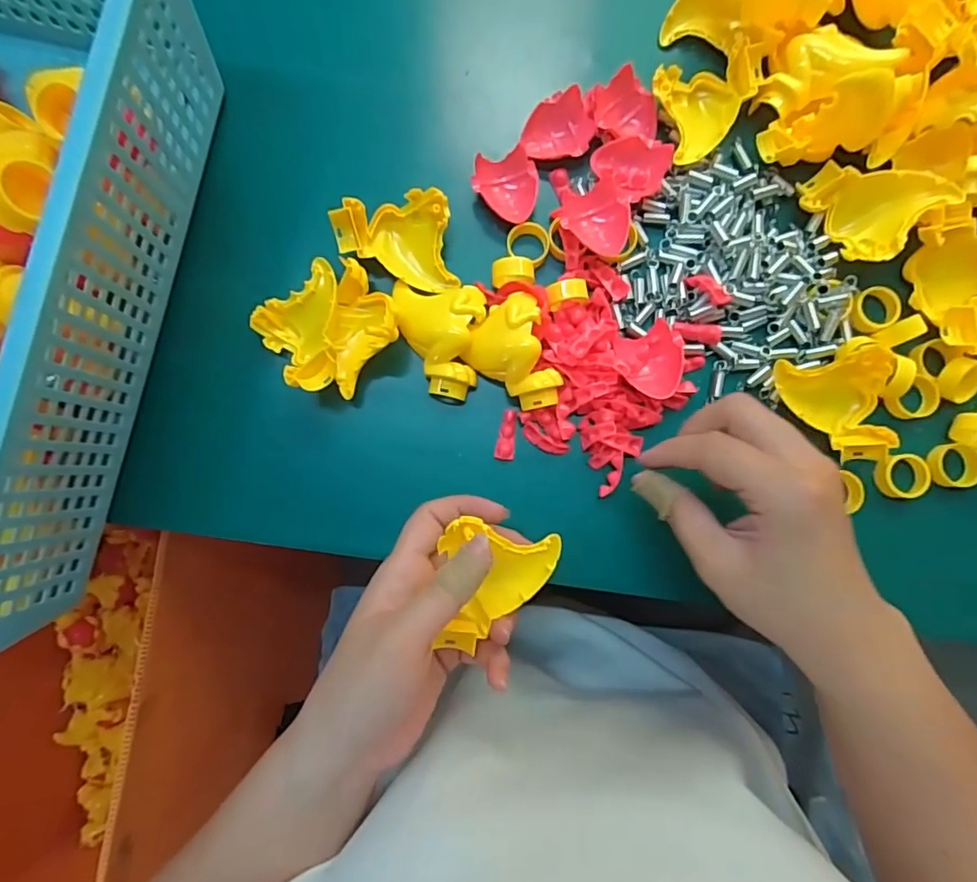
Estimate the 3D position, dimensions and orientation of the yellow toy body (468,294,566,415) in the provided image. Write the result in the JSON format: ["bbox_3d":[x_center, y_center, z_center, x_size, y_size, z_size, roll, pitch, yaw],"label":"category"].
[{"bbox_3d":[0.014,-0.049,0.316,0.044,0.021,0.064,-19,84,1],"label":"yellow toy body"}]

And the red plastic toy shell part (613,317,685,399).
[{"bbox_3d":[0.092,-0.047,0.312,0.036,0.018,0.047,-19,57,23],"label":"red plastic toy shell part"}]

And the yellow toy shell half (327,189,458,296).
[{"bbox_3d":[-0.055,-0.117,0.324,0.066,0.027,0.056,-8,85,2],"label":"yellow toy shell half"}]

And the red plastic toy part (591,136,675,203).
[{"bbox_3d":[0.084,-0.165,0.328,0.042,0.009,0.037,24,87,5],"label":"red plastic toy part"}]

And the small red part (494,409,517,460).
[{"bbox_3d":[0.011,-0.004,0.328,0.012,0.005,0.030,9,85,4],"label":"small red part"}]

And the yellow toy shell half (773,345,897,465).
[{"bbox_3d":[0.199,-0.018,0.313,0.060,0.024,0.061,0,85,3],"label":"yellow toy shell half"}]

